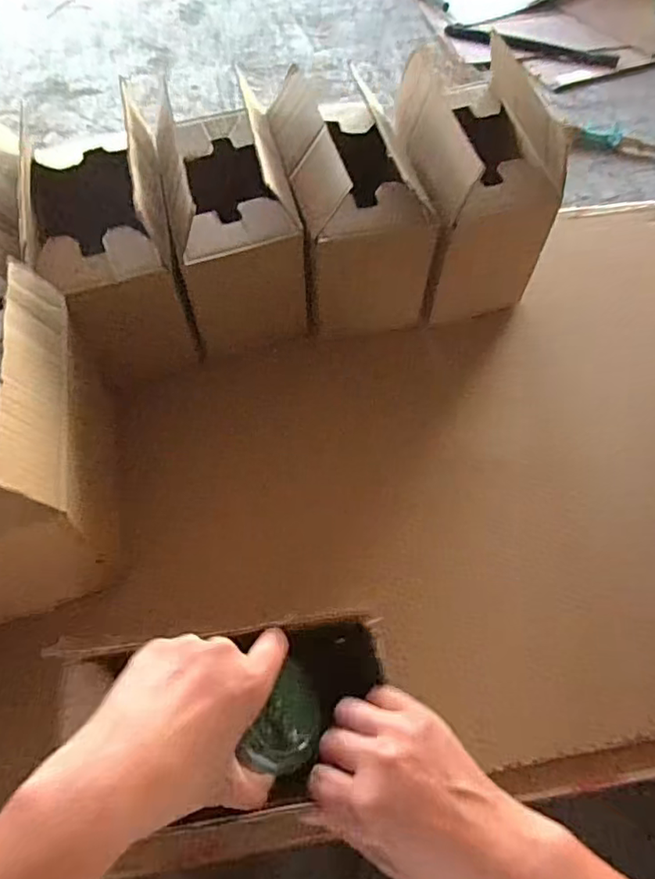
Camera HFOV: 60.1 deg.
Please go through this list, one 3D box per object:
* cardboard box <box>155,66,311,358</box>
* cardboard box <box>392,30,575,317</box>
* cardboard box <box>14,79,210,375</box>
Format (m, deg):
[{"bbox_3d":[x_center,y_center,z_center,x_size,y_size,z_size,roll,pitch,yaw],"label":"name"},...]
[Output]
[{"bbox_3d":[-0.119,-0.260,0.676,0.147,0.216,0.236,-13,60,-9],"label":"cardboard box"},{"bbox_3d":[0.169,-0.298,0.689,0.139,0.210,0.205,-9,60,-7],"label":"cardboard box"},{"bbox_3d":[-0.231,-0.208,0.631,0.135,0.227,0.211,-12,60,-8],"label":"cardboard box"}]

